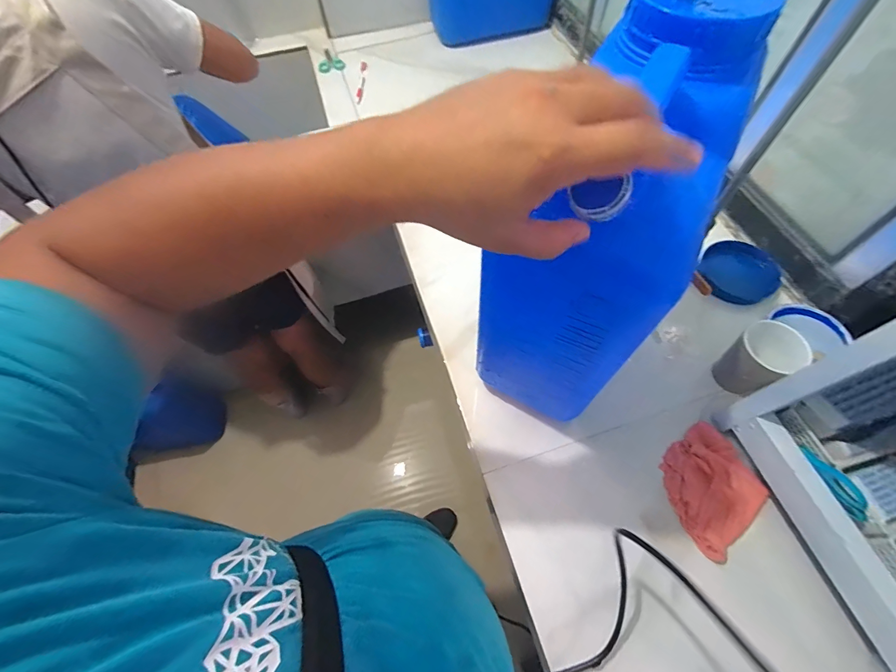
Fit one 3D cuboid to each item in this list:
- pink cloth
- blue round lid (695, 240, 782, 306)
[{"bbox_3d":[0.351,0.201,0.513,0.113,0.028,0.139,-23,64,-8],"label":"pink cloth"},{"bbox_3d":[0.509,-0.111,0.675,0.102,0.014,0.116,-30,69,8],"label":"blue round lid"}]

